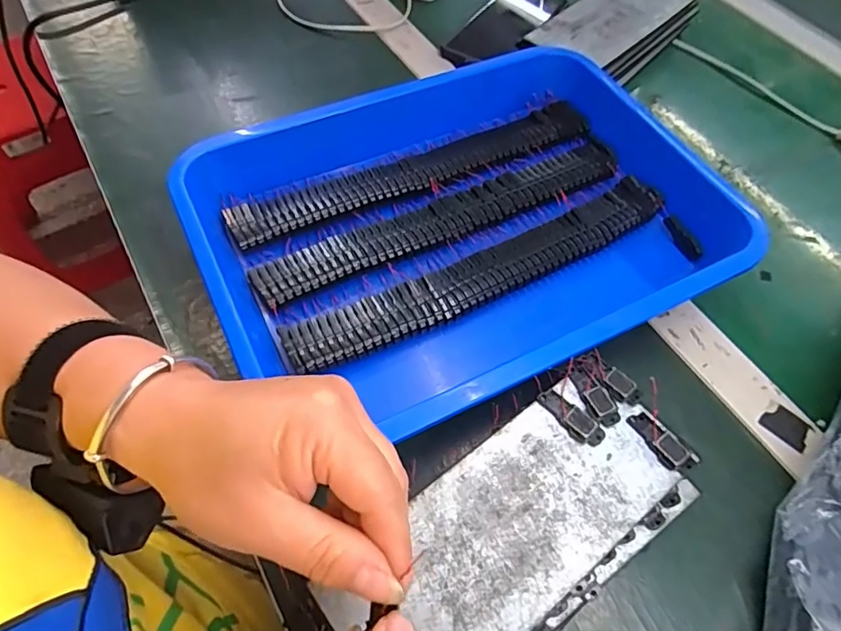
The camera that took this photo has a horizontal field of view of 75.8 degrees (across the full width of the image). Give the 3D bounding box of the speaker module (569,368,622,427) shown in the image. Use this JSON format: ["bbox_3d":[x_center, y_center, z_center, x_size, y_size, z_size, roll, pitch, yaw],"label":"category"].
[{"bbox_3d":[0.100,0.046,0.307,0.015,0.004,0.036,-19,61,-14],"label":"speaker module"}]

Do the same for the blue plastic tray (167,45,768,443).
[{"bbox_3d":[0.036,-0.069,0.395,0.371,0.049,0.261,-23,62,-16],"label":"blue plastic tray"}]

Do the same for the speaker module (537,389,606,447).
[{"bbox_3d":[0.083,0.057,0.300,0.014,0.004,0.040,-39,68,-23],"label":"speaker module"}]

